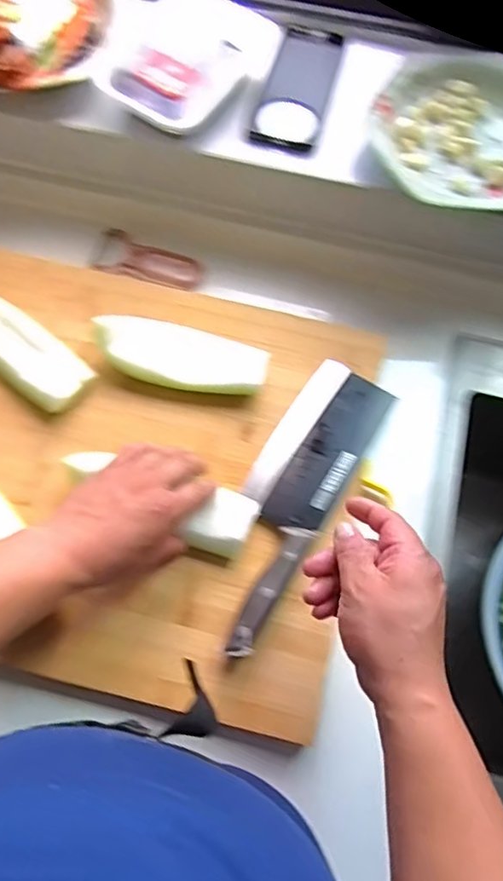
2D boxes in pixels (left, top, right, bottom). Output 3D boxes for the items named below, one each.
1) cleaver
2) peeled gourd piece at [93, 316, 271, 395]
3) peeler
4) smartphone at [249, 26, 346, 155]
[{"bbox_3d":[0.036,0.046,0.544,0.086,0.031,0.287,30,72,10],"label":"cleaver"},{"bbox_3d":[-0.068,-0.083,0.583,0.164,0.045,0.052,8,69,2],"label":"peeled gourd piece"},{"bbox_3d":[-0.115,-0.204,0.663,0.127,0.017,0.048,13,69,4],"label":"peeler"},{"bbox_3d":[0.052,-0.378,0.623,0.065,0.016,0.163,16,70,5],"label":"smartphone"}]

